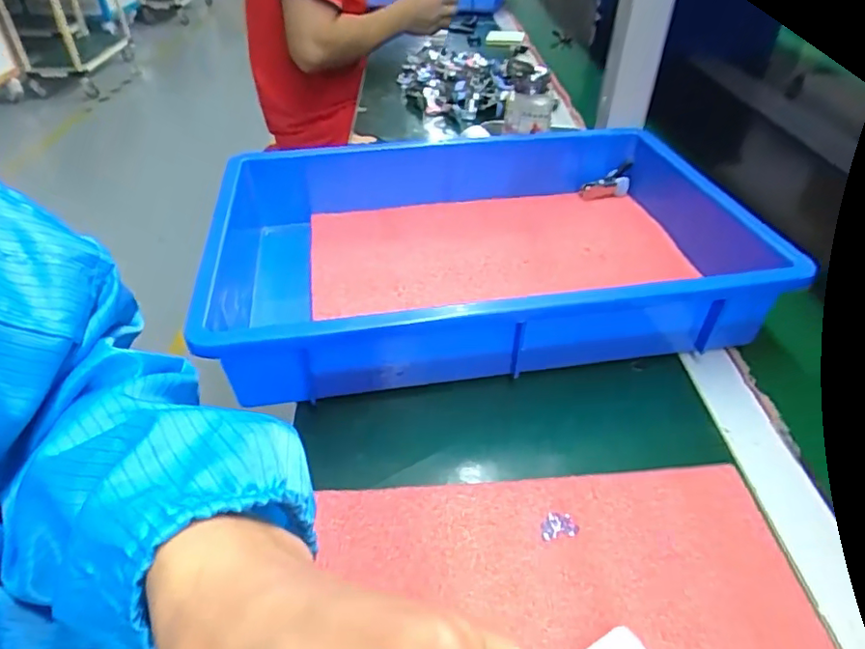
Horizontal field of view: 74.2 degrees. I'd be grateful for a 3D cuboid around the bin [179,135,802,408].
[{"bbox_3d":[0.022,-0.071,0.514,0.490,0.080,0.288,-7,40,-6],"label":"bin"}]

